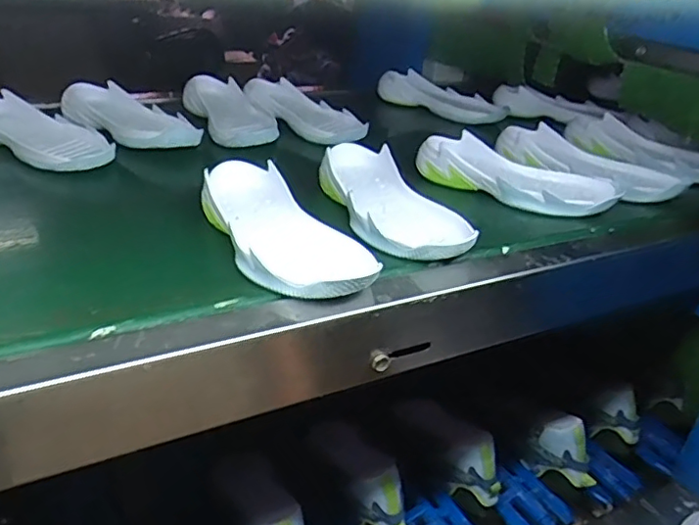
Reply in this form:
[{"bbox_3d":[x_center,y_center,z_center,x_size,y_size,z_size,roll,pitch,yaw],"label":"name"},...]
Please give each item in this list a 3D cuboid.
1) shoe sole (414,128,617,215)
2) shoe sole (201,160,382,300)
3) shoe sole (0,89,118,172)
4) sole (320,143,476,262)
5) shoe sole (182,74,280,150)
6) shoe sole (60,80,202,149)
[{"bbox_3d":[0.199,-0.110,0.713,0.238,0.033,0.111,14,33,14],"label":"shoe sole"},{"bbox_3d":[-0.064,-0.031,0.534,0.095,0.043,0.230,-14,37,-28],"label":"shoe sole"},{"bbox_3d":[-0.381,-0.158,0.714,0.216,0.057,0.089,19,35,22],"label":"shoe sole"},{"bbox_3d":[0.041,-0.063,0.614,0.091,0.051,0.220,-7,34,-19],"label":"sole"},{"bbox_3d":[-0.171,-0.222,0.855,0.096,0.052,0.222,-13,36,-27],"label":"shoe sole"},{"bbox_3d":[-0.290,-0.188,0.789,0.222,0.049,0.100,24,36,28],"label":"shoe sole"}]

